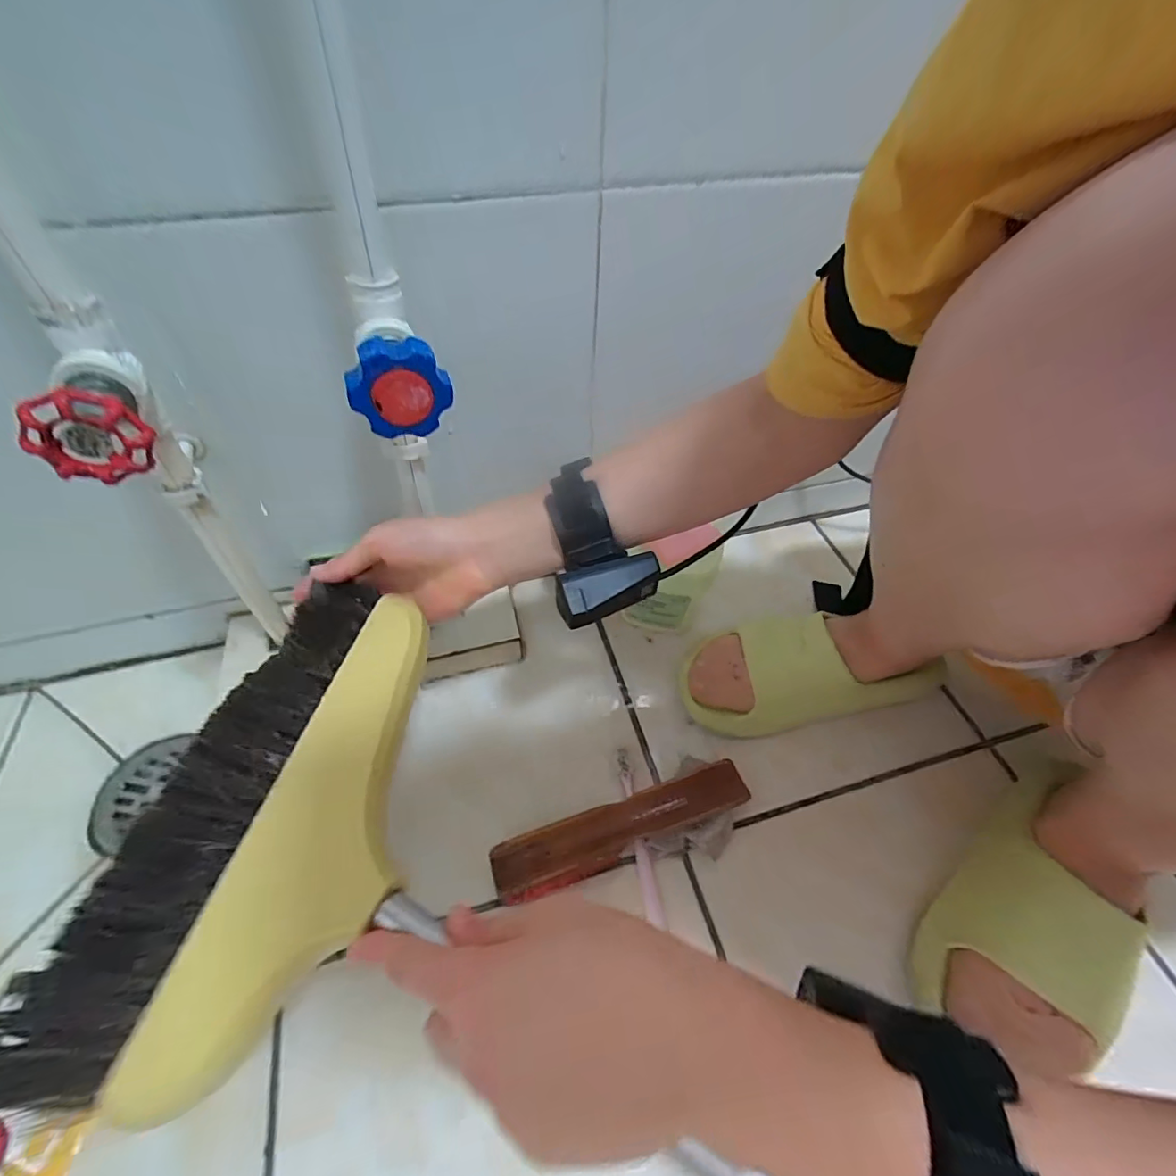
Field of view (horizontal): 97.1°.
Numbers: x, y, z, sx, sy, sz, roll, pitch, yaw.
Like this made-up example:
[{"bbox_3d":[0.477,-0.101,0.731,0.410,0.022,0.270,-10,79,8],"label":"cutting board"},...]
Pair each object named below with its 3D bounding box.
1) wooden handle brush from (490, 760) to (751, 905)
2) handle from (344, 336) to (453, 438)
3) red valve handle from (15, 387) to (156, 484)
[{"bbox_3d":[0.027,0.189,0.411,0.203,0.038,0.041,-16,53,-13],"label":"wooden handle brush"},{"bbox_3d":[-0.100,-0.107,0.277,0.049,0.051,0.016,-26,57,-21],"label":"handle"},{"bbox_3d":[-0.238,-0.071,0.249,0.045,0.045,0.010,4,40,-38],"label":"red valve handle"}]

